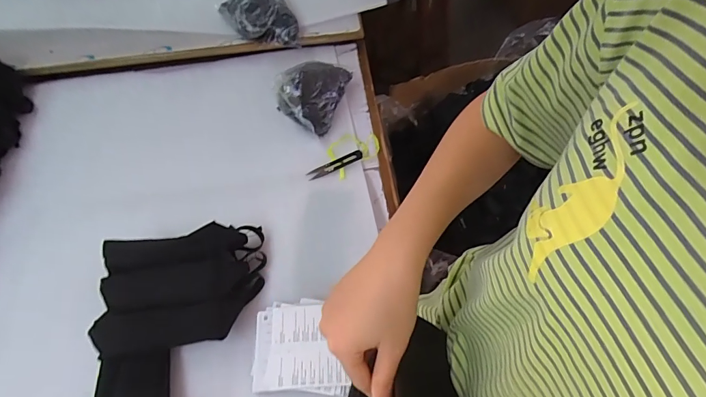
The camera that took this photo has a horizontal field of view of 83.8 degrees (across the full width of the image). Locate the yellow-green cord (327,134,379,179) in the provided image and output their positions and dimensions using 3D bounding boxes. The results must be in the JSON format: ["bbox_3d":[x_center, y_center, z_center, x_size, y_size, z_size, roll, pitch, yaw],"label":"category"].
[{"bbox_3d":[-0.004,-0.085,0.694,0.092,0.030,0.065,-34,62,-18],"label":"yellow-green cord"}]

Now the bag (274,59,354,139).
[{"bbox_3d":[-0.073,-0.201,0.731,0.107,0.085,0.155,16,61,12],"label":"bag"}]

